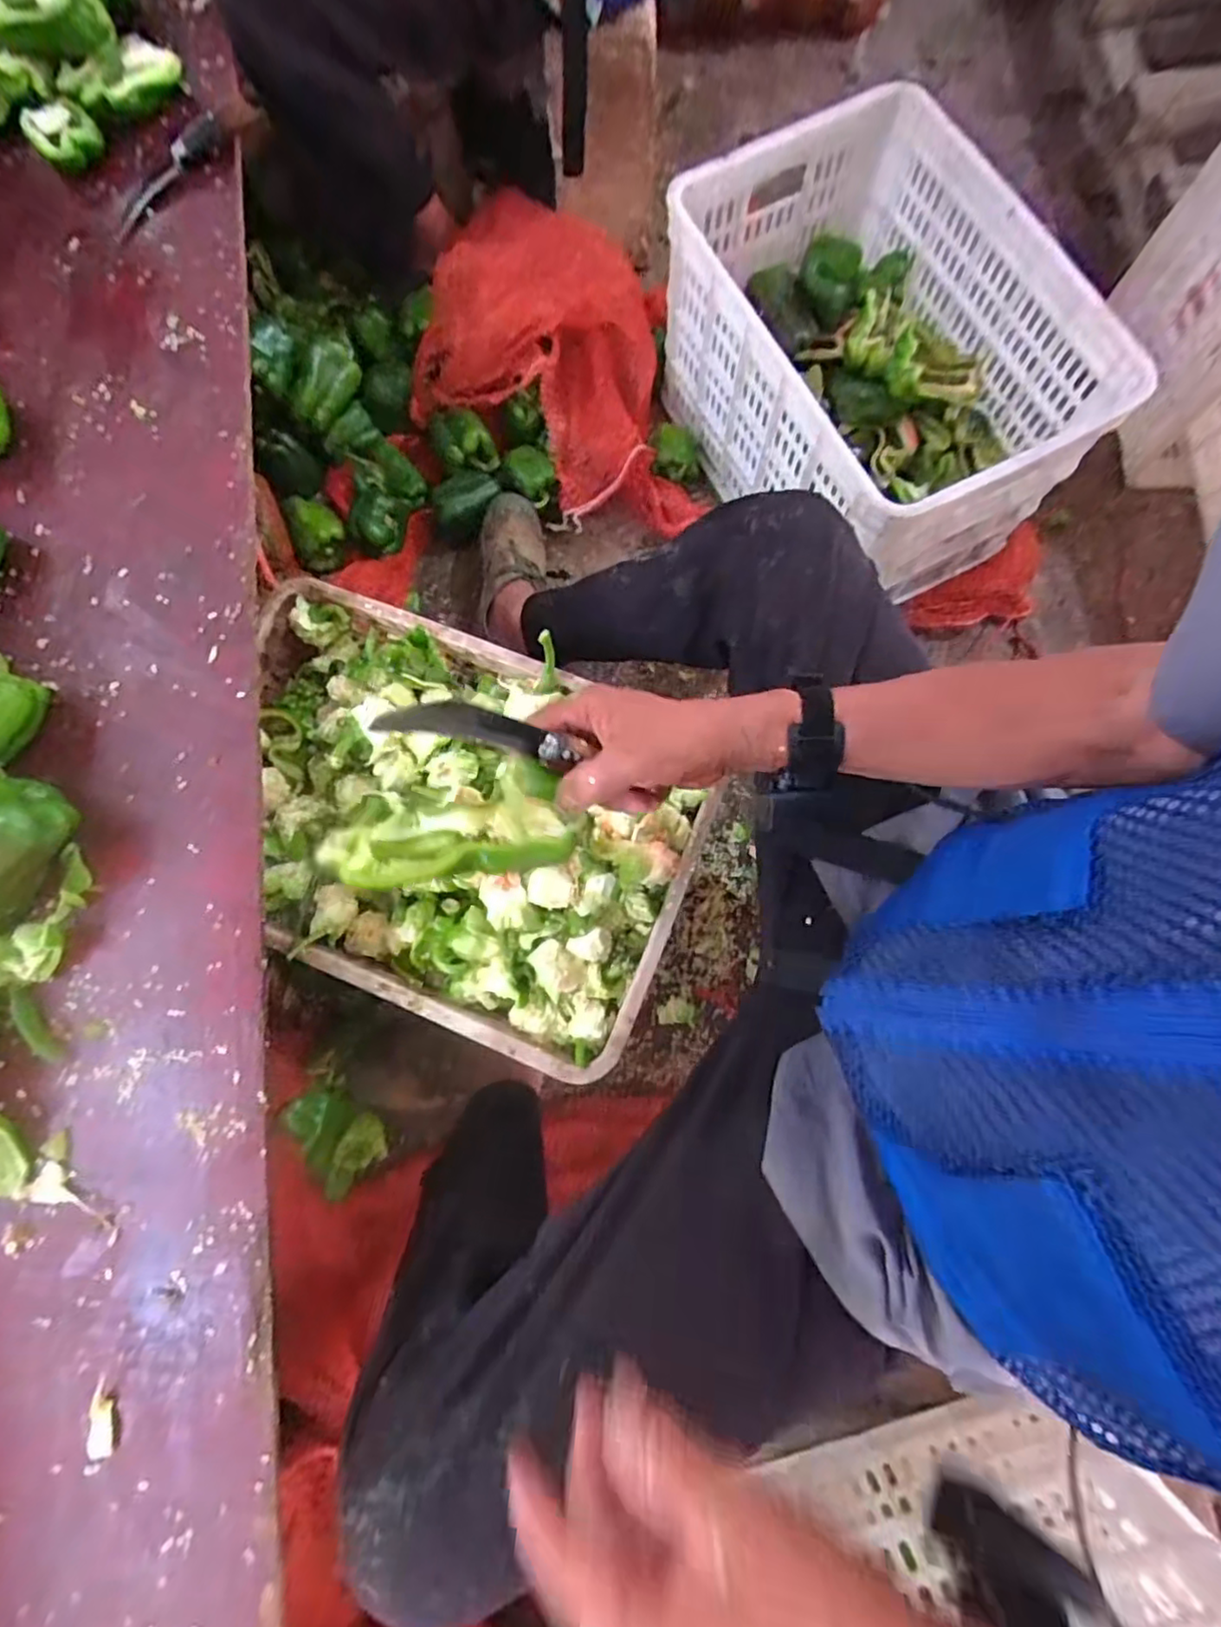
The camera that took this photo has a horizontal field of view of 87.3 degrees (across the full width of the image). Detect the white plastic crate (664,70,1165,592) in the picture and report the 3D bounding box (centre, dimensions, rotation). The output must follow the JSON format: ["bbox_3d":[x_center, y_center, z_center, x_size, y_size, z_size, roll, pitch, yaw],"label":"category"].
[{"bbox_3d":[0.331,-0.578,0.852,0.339,0.270,0.520,-27,79,-4],"label":"white plastic crate"}]

